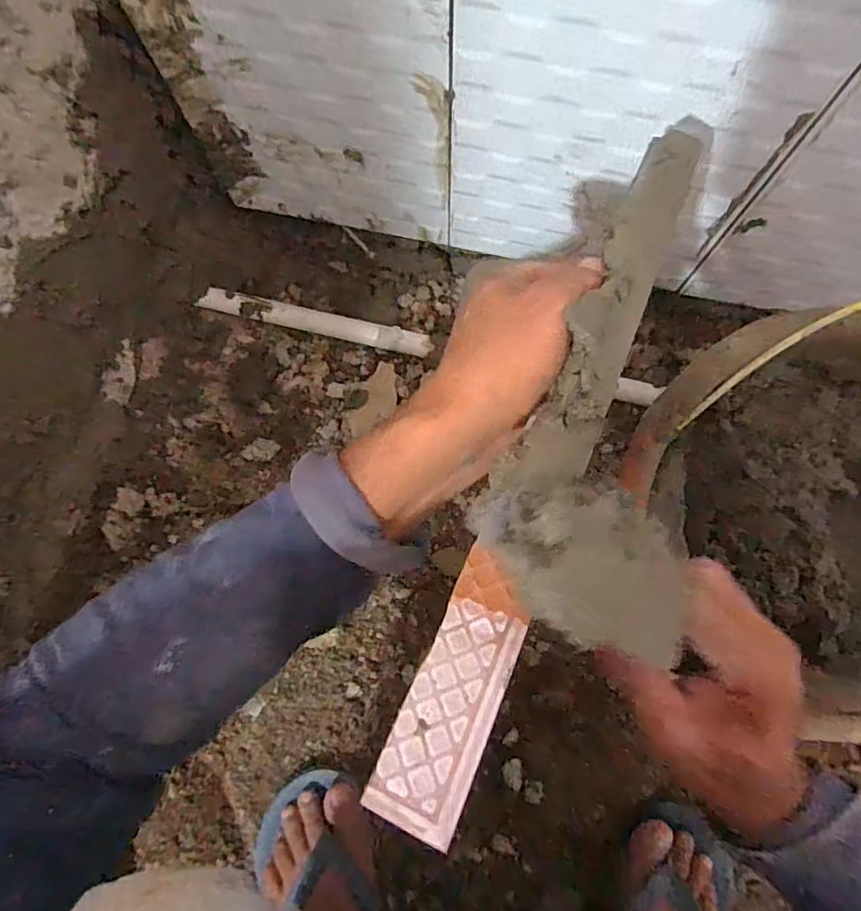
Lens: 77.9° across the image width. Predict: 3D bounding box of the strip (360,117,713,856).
[{"bbox_3d":[0.068,-0.030,0.242,0.031,0.028,0.368,24,70,7],"label":"strip"}]

